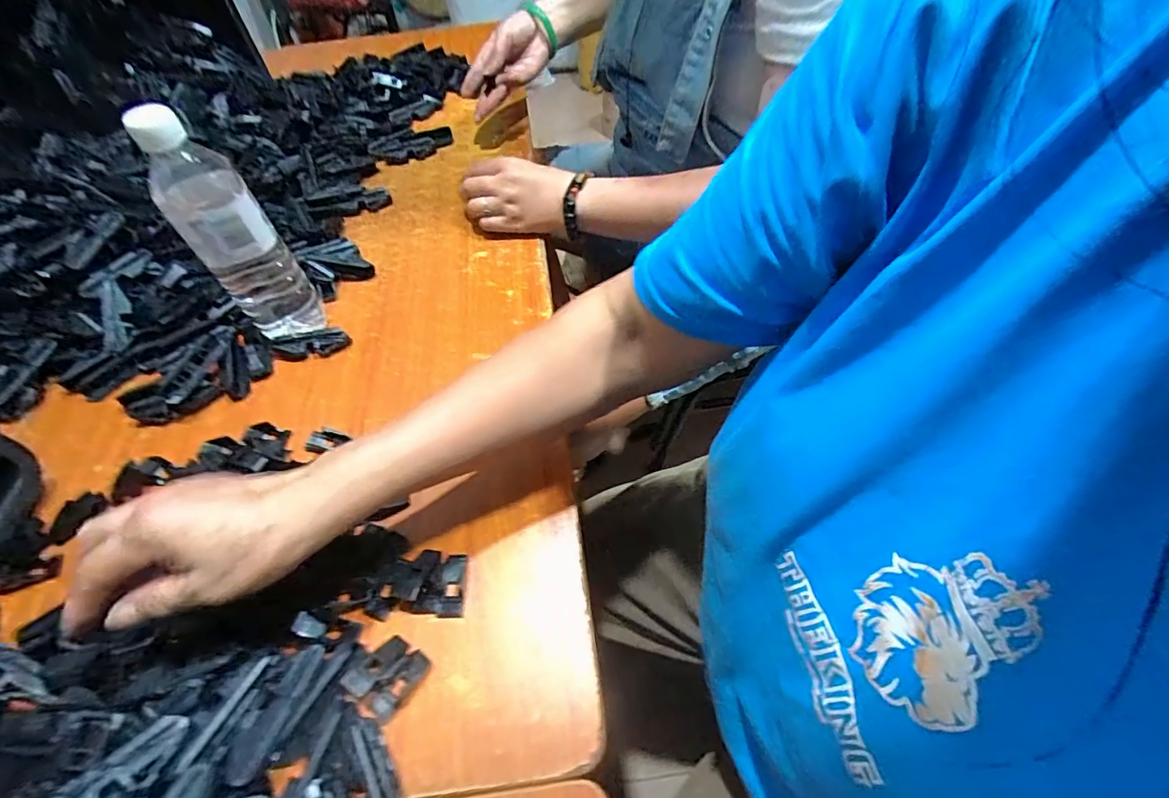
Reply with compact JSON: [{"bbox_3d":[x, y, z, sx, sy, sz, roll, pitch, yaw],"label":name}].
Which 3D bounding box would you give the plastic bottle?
[{"bbox_3d":[-0.308,-0.138,0.447,0.065,0.207,0.058,-36,59,-19],"label":"plastic bottle"}]

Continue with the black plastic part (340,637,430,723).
[{"bbox_3d":[-0.127,0.176,0.323,0.039,0.015,0.040,31,63,24],"label":"black plastic part"}]

